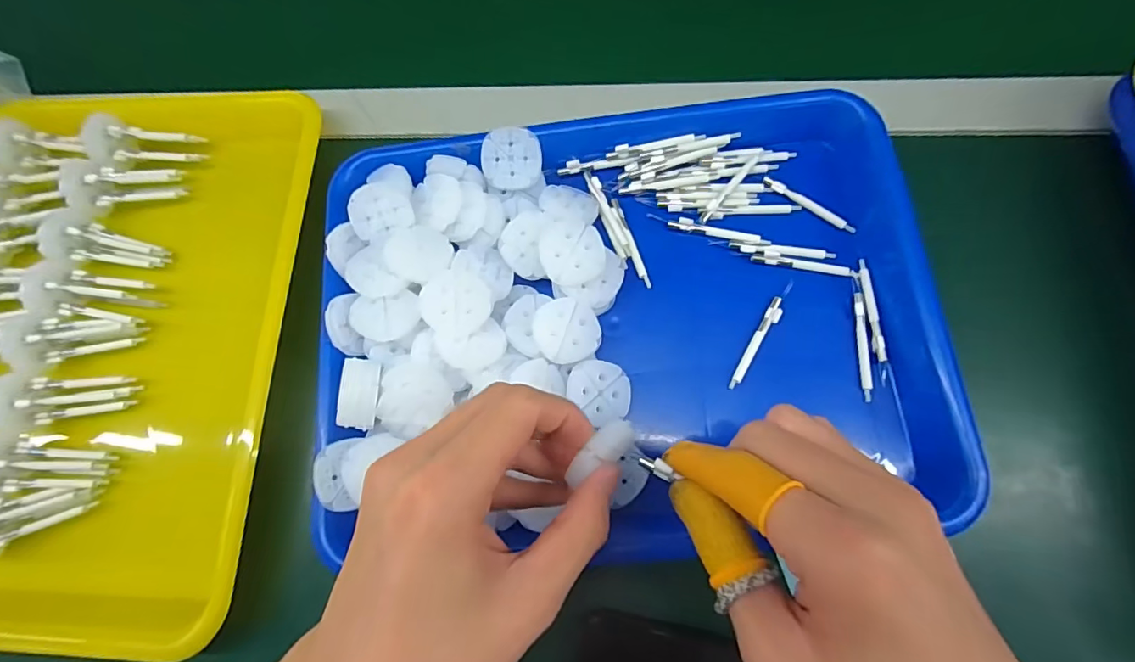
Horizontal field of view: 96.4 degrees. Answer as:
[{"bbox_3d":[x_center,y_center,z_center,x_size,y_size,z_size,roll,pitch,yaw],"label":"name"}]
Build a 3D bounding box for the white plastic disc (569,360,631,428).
[{"bbox_3d":[0.018,0.033,0.272,0.033,0.004,0.035,2,82,-13],"label":"white plastic disc"}]

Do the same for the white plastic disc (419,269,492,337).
[{"bbox_3d":[-0.058,-0.016,0.265,0.035,0.009,0.038,4,71,-12],"label":"white plastic disc"}]

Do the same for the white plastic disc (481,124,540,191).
[{"bbox_3d":[-0.033,-0.101,0.299,0.034,0.004,0.034,-2,104,-6],"label":"white plastic disc"}]

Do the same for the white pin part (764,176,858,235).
[{"bbox_3d":[0.143,-0.075,0.300,0.059,0.005,0.006,34,79,13],"label":"white pin part"}]

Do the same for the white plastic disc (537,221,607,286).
[{"bbox_3d":[0.002,-0.043,0.275,0.034,0.005,0.036,1,80,-5],"label":"white plastic disc"}]

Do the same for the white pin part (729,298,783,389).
[{"bbox_3d":[0.105,0.007,0.280,0.008,0.006,0.057,29,78,12],"label":"white pin part"}]

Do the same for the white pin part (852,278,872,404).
[{"bbox_3d":[0.162,0.004,0.279,0.005,0.006,0.068,0,74,5],"label":"white pin part"}]

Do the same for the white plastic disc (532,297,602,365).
[{"bbox_3d":[0.000,-0.001,0.271,0.034,0.009,0.035,-1,74,4],"label":"white plastic disc"}]

